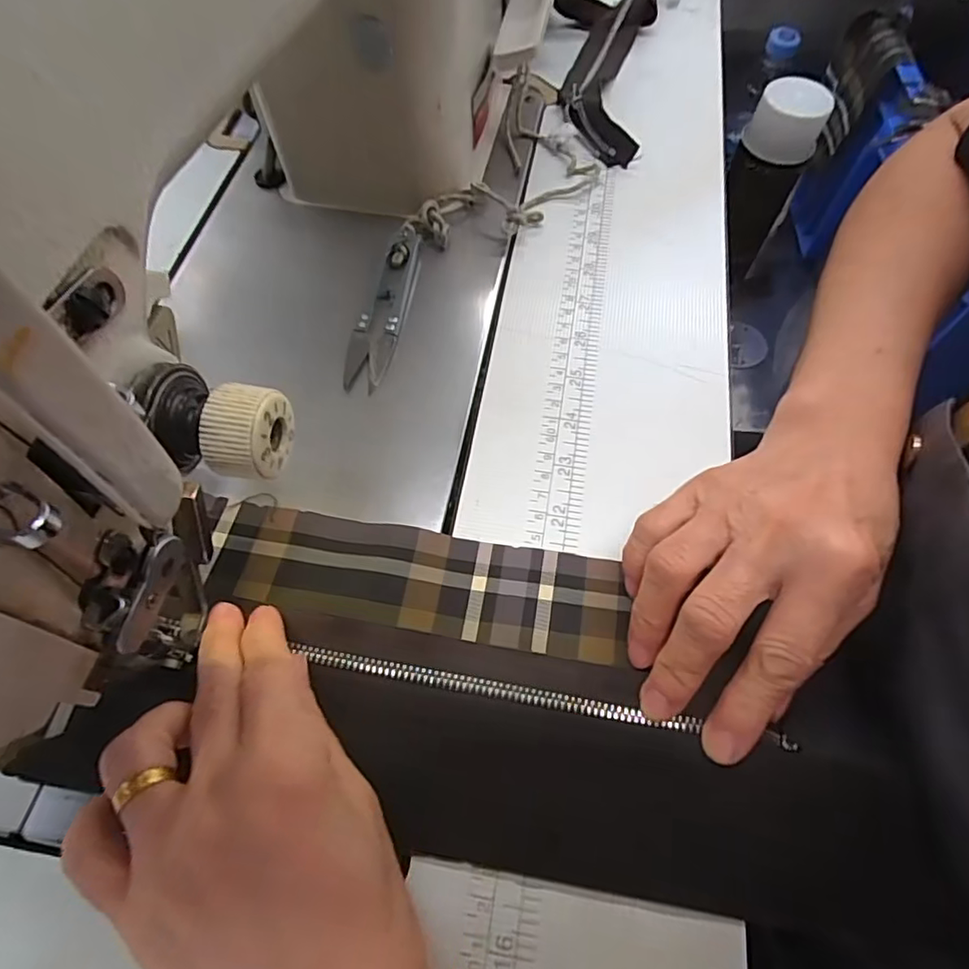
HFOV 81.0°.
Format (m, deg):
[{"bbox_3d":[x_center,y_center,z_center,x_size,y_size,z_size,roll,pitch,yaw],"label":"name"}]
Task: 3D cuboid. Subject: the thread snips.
[{"bbox_3d":[-0.051,-0.095,0.295,0.023,0.008,0.103,11,63,6],"label":"thread snips"}]

